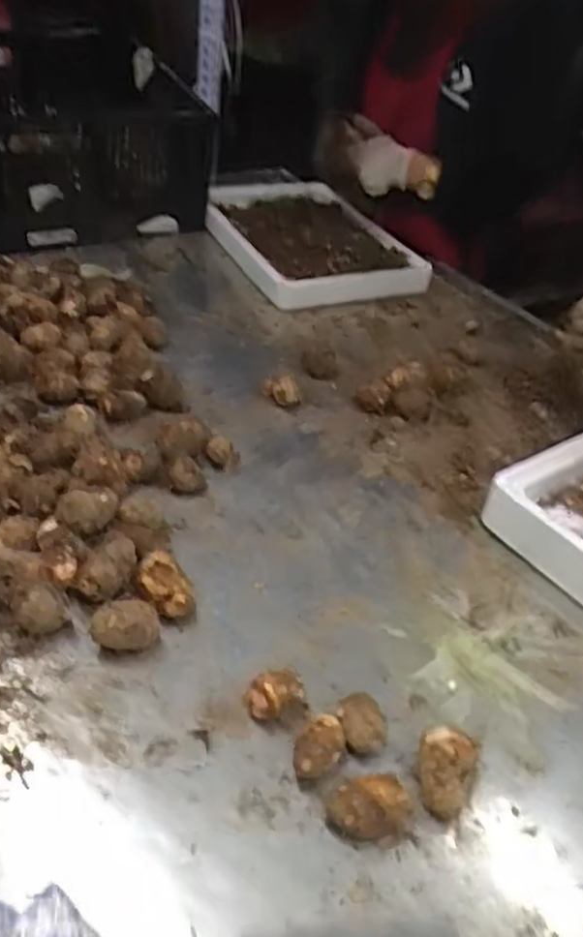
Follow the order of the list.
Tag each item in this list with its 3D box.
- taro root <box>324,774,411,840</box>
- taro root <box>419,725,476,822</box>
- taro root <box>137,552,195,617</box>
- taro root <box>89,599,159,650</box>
[{"bbox_3d":[0.054,0.245,0.527,0.054,0.040,0.034,-3,40,-13],"label":"taro root"},{"bbox_3d":[0.118,0.234,0.561,0.048,0.042,0.060,11,39,4],"label":"taro root"},{"bbox_3d":[-0.118,0.111,0.677,0.041,0.045,0.061,-27,50,-36],"label":"taro root"},{"bbox_3d":[-0.145,0.136,0.639,0.055,0.041,0.038,4,39,-4],"label":"taro root"}]

